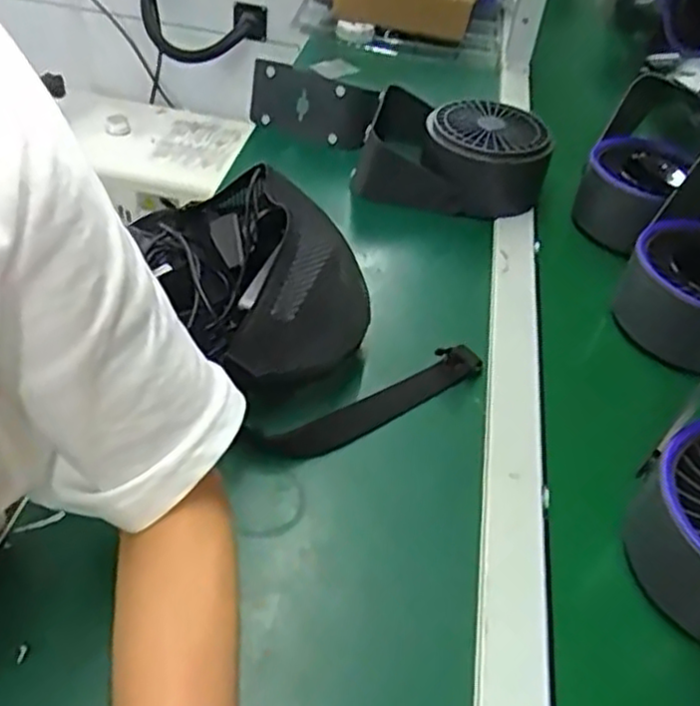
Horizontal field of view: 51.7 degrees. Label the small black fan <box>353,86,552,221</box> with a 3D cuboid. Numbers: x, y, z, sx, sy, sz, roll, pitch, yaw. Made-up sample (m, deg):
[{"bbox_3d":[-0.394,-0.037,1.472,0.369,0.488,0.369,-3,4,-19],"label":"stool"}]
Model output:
[{"bbox_3d":[0.111,-0.210,0.792,0.202,0.100,0.096,5,39,-1],"label":"small black fan"}]

